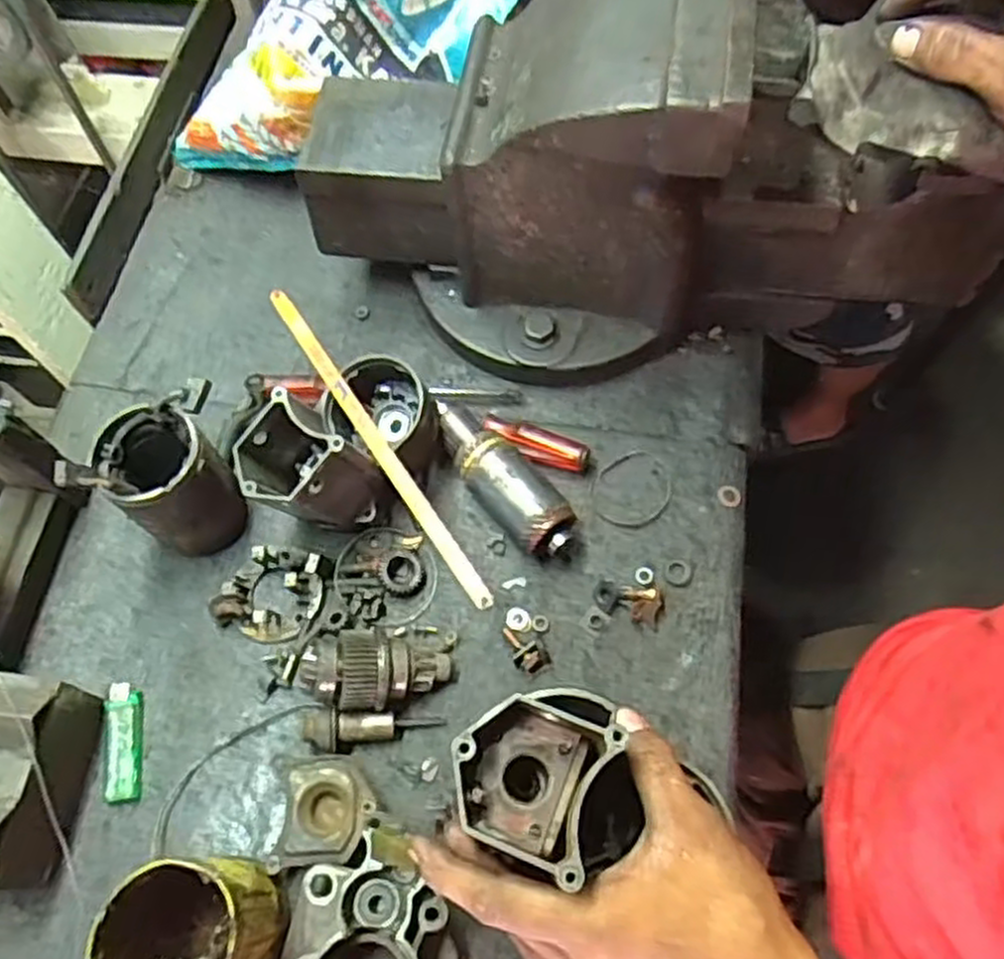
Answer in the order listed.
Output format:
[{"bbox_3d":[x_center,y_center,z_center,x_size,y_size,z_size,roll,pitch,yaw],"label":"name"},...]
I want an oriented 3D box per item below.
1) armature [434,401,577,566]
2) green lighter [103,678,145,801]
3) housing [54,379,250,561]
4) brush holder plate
[{"bbox_3d":[-0.005,-0.004,0.611,0.048,0.051,0.157,-39,69,-14],"label":"armature"},{"bbox_3d":[-0.265,0.183,0.558,0.024,0.011,0.081,-9,65,-1],"label":"green lighter"},{"bbox_3d":[-0.236,0.001,0.576,0.092,0.132,0.079,-19,65,-6],"label":"housing"},{"bbox_3d":[-0.169,0.081,0.583,0.070,0.034,0.071,-1,65,3],"label":"brush holder plate"}]

